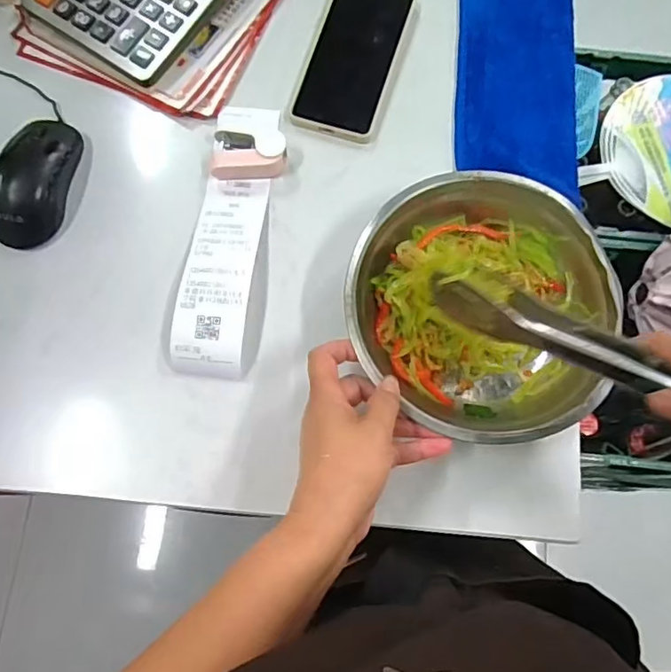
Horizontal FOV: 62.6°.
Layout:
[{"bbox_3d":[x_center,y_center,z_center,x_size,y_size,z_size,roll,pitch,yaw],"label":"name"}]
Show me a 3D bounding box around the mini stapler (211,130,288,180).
[{"bbox_3d":[-0.074,-0.155,0.476,0.061,0.022,0.039,4,75,0],"label":"mini stapler"}]

